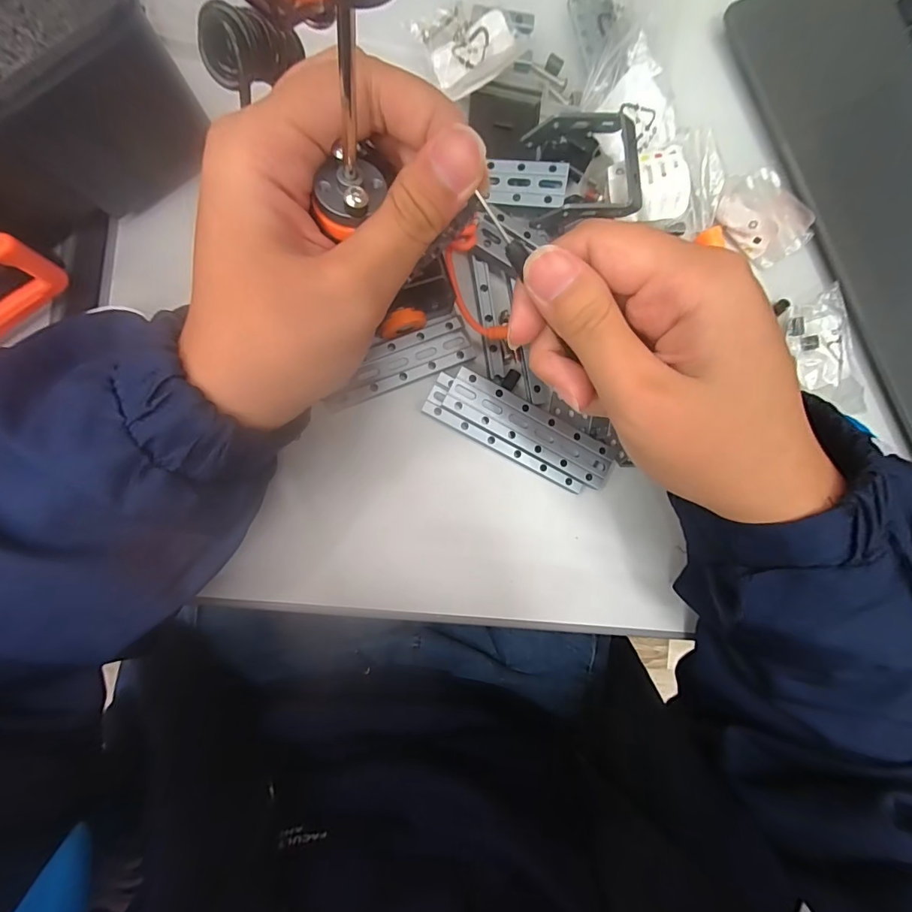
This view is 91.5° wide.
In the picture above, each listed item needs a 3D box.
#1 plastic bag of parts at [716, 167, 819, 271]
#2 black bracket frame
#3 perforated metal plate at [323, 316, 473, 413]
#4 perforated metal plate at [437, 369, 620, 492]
[{"bbox_3d":[0.174,-0.135,0.249,0.048,0.016,0.052,-34,95,-3],"label":"plastic bag of parts"},{"bbox_3d":[0.063,-0.142,0.224,0.054,0.027,0.048,-9,93,-5],"label":"black bracket frame"},{"bbox_3d":[-0.029,-0.048,0.230,0.077,0.010,0.024,-22,94,-4],"label":"perforated metal plate"},{"bbox_3d":[0.040,-0.014,0.239,0.095,0.010,0.024,28,89,-6],"label":"perforated metal plate"}]

